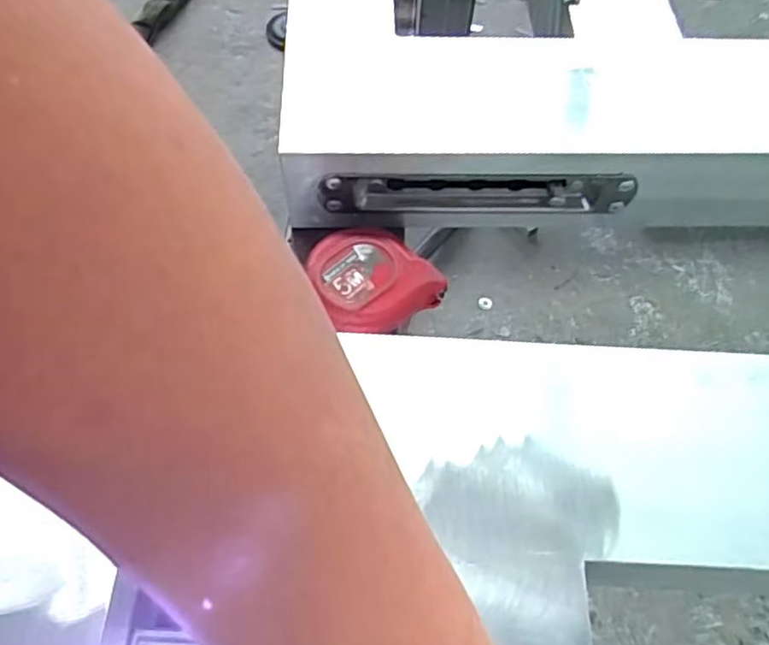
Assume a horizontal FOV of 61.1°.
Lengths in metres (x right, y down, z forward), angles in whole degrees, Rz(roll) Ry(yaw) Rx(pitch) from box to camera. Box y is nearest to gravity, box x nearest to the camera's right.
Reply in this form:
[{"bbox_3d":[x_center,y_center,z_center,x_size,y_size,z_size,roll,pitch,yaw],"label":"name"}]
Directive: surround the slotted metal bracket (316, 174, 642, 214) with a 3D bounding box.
[{"bbox_3d":[0.059,-0.082,0.411,0.193,0.039,0.011,-1,61,-2],"label":"slotted metal bracket"}]

